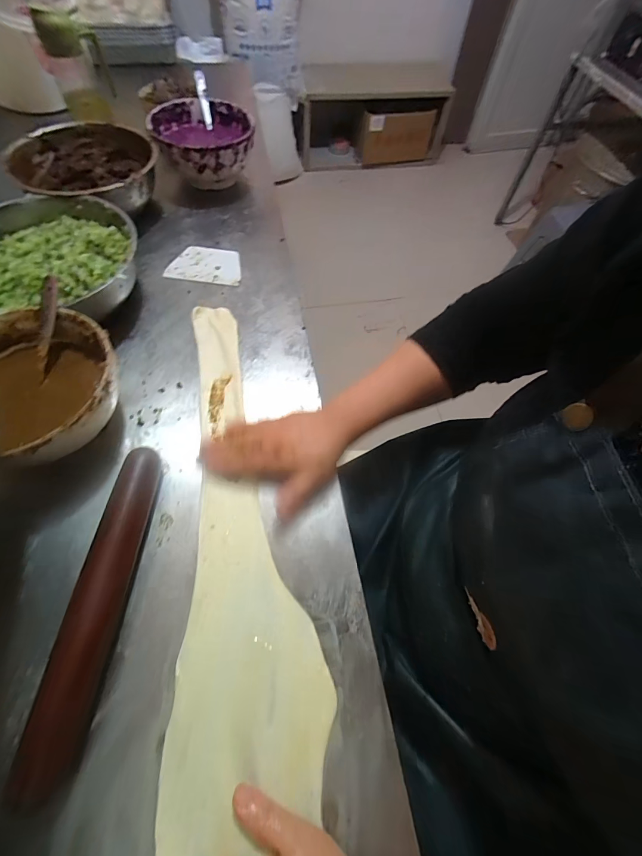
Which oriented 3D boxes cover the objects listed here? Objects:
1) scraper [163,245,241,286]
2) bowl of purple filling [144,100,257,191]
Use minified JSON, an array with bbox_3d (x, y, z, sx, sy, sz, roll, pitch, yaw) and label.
[{"bbox_3d":[-0.178,-0.258,0.546,0.112,0.005,0.078,8,62,0],"label":"scraper"},{"bbox_3d":[-0.207,-0.504,0.629,0.165,0.084,0.168,2,62,-3],"label":"bowl of purple filling"}]

